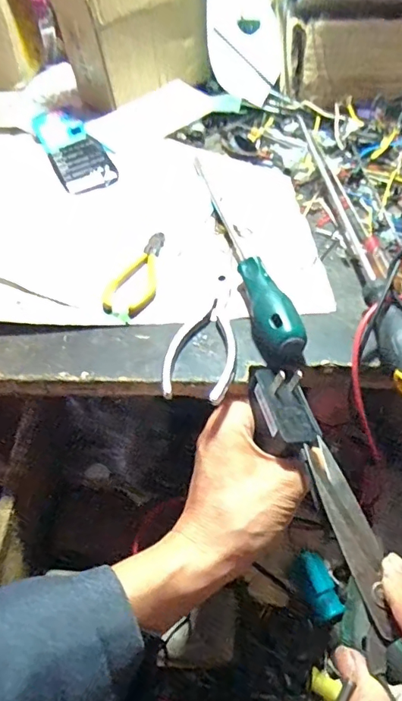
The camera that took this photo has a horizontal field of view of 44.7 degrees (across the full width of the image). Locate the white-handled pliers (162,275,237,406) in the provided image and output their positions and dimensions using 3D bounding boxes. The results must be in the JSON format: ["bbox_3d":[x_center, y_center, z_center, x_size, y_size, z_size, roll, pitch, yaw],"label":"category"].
[{"bbox_3d":[0.003,-0.012,0.346,0.046,0.010,0.115,5,48,5],"label":"white-handled pliers"}]

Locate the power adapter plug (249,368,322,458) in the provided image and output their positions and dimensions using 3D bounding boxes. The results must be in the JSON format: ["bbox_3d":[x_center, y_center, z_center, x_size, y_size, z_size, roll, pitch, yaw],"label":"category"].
[{"bbox_3d":[0.052,0.038,0.313,0.032,0.032,0.057,-11,48,-9],"label":"power adapter plug"}]

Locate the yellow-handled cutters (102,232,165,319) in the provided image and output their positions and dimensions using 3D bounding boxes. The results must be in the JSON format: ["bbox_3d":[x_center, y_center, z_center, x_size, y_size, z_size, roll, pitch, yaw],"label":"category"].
[{"bbox_3d":[-0.052,-0.065,0.399,0.039,0.008,0.104,5,48,6],"label":"yellow-handled cutters"}]

